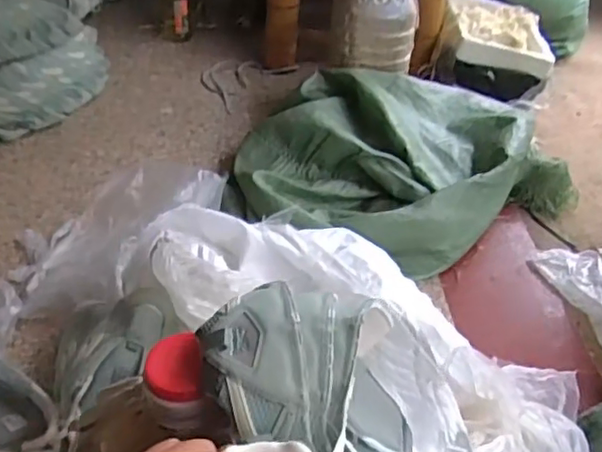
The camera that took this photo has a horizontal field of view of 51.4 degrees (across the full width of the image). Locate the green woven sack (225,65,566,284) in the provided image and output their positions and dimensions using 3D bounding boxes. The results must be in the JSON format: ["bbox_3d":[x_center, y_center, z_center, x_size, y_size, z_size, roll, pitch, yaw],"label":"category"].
[{"bbox_3d":[0.175,-0.134,1.302,0.698,0.163,0.525,-26,50,-30],"label":"green woven sack"}]

